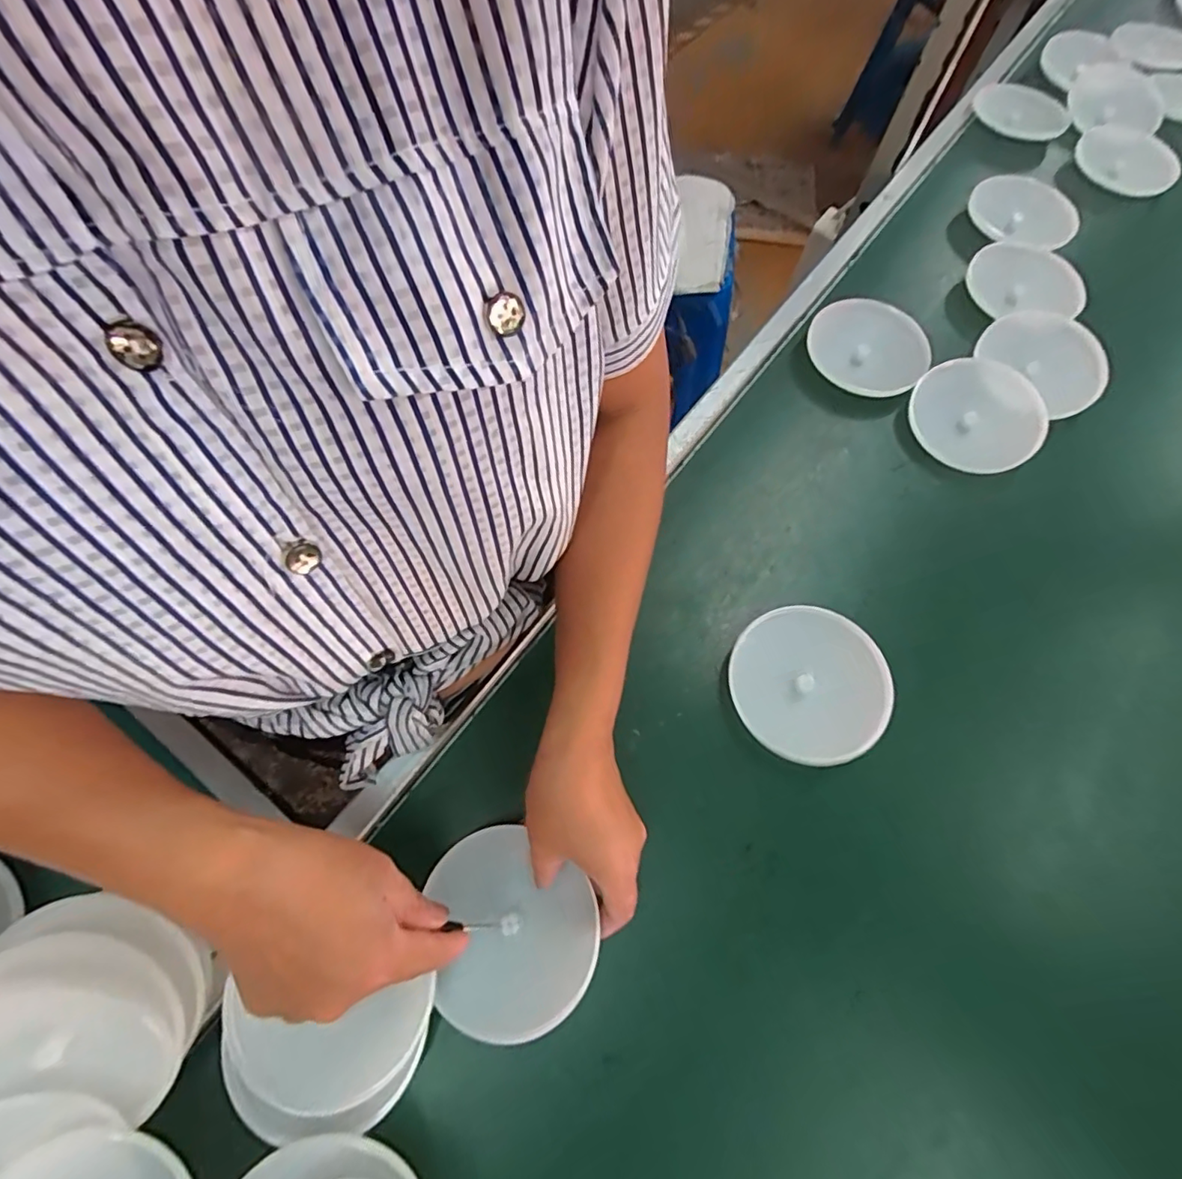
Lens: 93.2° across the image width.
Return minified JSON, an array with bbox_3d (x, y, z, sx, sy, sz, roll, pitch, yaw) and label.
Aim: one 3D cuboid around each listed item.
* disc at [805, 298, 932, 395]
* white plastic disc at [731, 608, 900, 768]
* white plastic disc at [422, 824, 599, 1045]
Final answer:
[{"bbox_3d":[0.265,-0.234,0.534,0.111,0.015,0.092,18,81,10],"label":"disc"},{"bbox_3d":[0.161,0.068,0.414,0.109,0.017,0.114,0,68,0],"label":"white plastic disc"},{"bbox_3d":[-0.049,0.207,0.351,0.099,0.012,0.115,-22,51,-2],"label":"white plastic disc"}]

